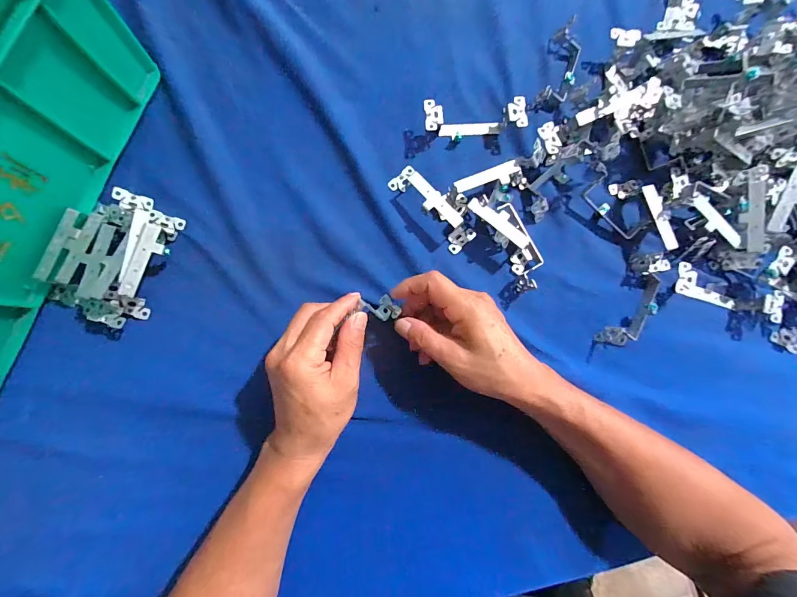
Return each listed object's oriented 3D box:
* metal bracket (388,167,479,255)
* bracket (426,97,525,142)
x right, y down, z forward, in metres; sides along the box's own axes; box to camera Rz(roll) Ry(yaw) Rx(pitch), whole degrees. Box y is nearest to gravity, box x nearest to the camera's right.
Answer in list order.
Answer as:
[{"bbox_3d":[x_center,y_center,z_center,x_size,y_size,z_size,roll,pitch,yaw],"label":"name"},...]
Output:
[{"bbox_3d":[0.036,-0.097,0.354,0.032,0.029,0.104,-42,86,-7],"label":"metal bracket"},{"bbox_3d":[0.081,-0.194,0.373,0.107,0.029,0.032,-5,83,-4],"label":"bracket"}]

